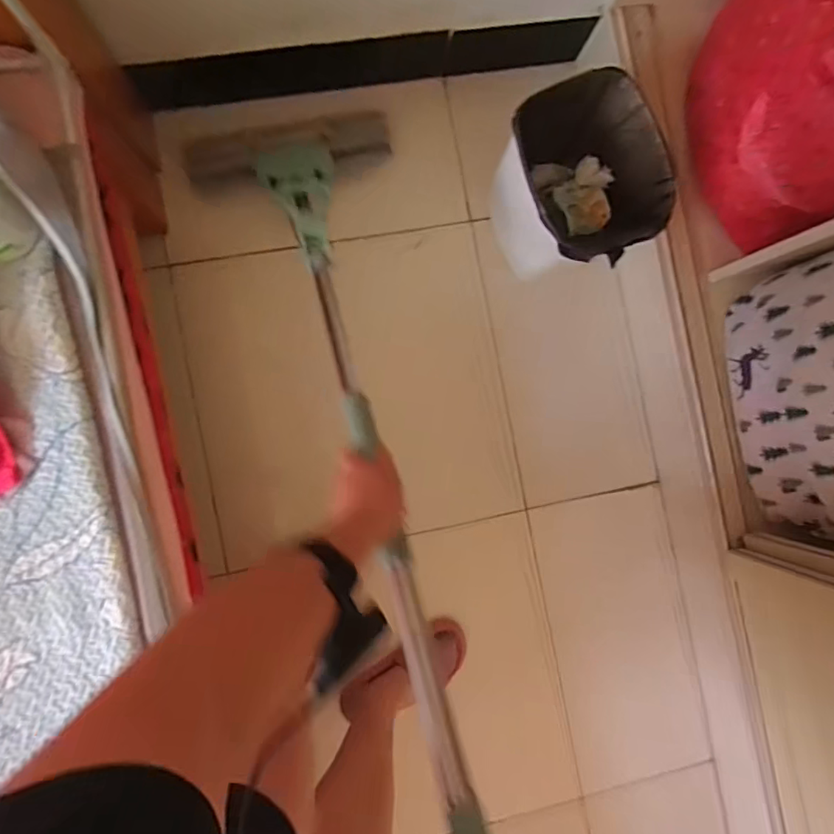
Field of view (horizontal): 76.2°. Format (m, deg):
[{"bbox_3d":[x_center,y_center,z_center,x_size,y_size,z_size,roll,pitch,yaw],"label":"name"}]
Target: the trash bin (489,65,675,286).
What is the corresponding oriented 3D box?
[{"bbox_3d":[0.267,-0.386,0.933,0.229,0.237,0.290,-10,88,-5],"label":"trash bin"}]

